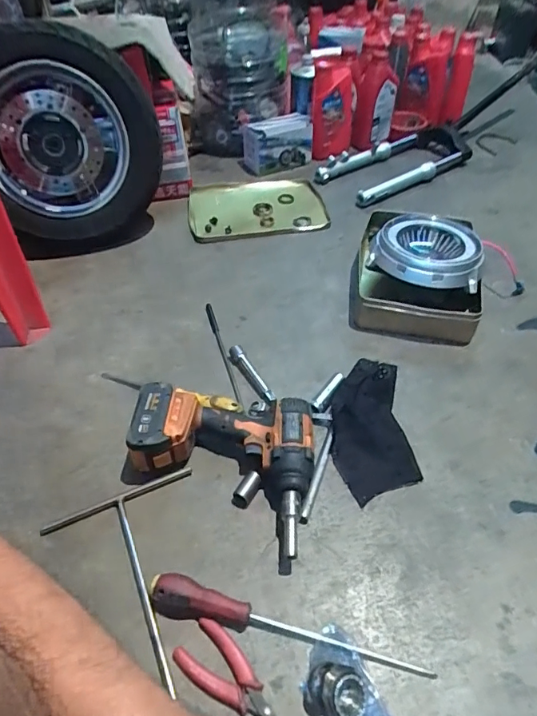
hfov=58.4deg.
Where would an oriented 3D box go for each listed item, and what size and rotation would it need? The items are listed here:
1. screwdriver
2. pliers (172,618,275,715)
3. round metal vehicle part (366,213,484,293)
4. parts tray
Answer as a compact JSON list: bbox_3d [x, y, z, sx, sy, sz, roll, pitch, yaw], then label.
[{"bbox_3d":[0.019,0.283,0.513,0.301,0.029,0.038,10,47,9],"label":"screwdriver"},{"bbox_3d":[-0.038,0.327,0.490,0.121,0.009,0.058,30,53,25],"label":"pliers"},{"bbox_3d":[0.279,-0.194,0.857,0.190,0.051,0.160,9,48,10],"label":"round metal vehicle part"},{"bbox_3d":[-0.029,-0.356,1.108,0.309,0.032,0.219,-9,47,-9],"label":"parts tray"}]

